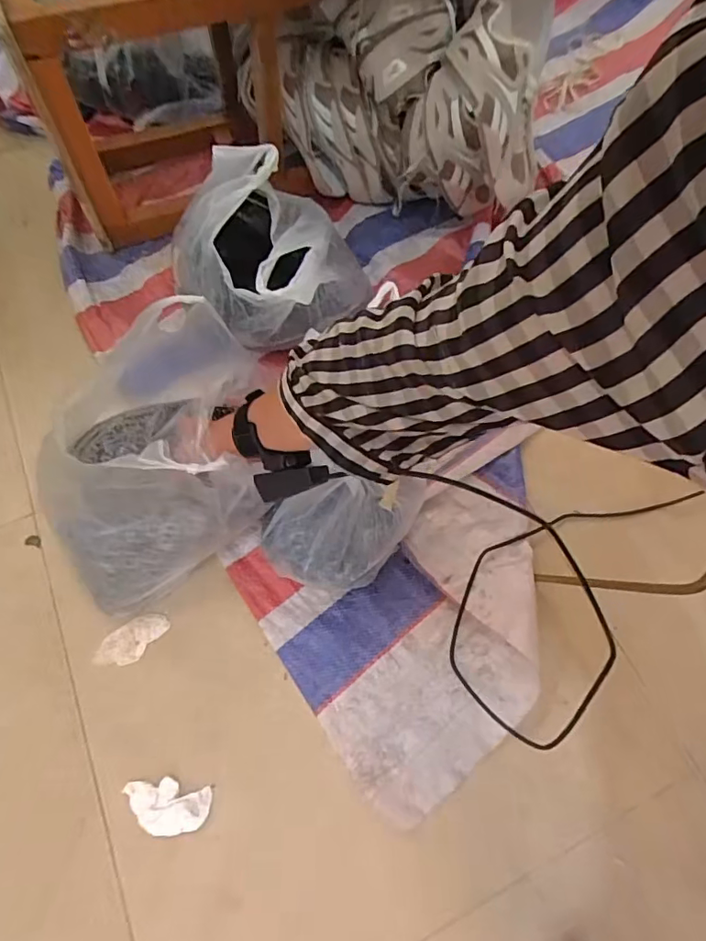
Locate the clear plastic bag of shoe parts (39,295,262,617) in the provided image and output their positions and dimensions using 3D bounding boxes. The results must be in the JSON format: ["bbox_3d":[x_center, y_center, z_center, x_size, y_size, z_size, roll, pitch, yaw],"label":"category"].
[{"bbox_3d":[-0.214,-0.013,0.557,0.217,0.217,0.318,7,75,2],"label":"clear plastic bag of shoe parts"}]

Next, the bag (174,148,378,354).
[{"bbox_3d":[-0.105,-0.280,0.645,0.229,0.185,0.202,35,70,13],"label":"bag"}]

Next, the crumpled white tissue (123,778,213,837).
[{"bbox_3d":[-0.196,0.350,0.537,0.087,0.008,0.049,11,66,4],"label":"crumpled white tissue"}]

